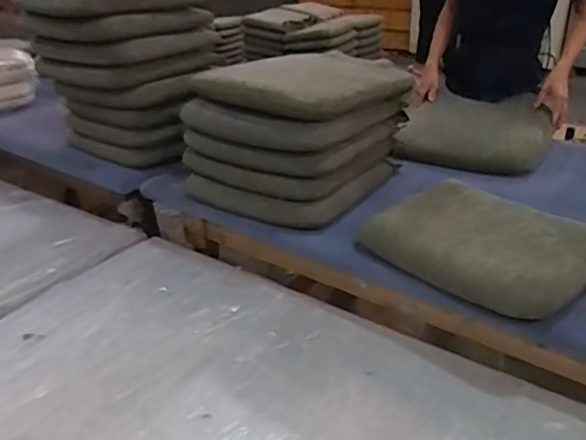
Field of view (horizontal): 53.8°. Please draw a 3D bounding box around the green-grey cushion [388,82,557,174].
[{"bbox_3d":[0.564,-0.269,1.748,0.394,0.098,0.505,10,30,20],"label":"green-grey cushion"}]

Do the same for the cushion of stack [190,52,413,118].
[{"bbox_3d":[0.028,-0.351,1.420,0.421,0.067,0.400,18,34,32],"label":"cushion of stack"}]

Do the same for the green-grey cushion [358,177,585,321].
[{"bbox_3d":[0.411,0.035,1.197,0.362,0.070,0.429,-26,37,-38],"label":"green-grey cushion"}]

